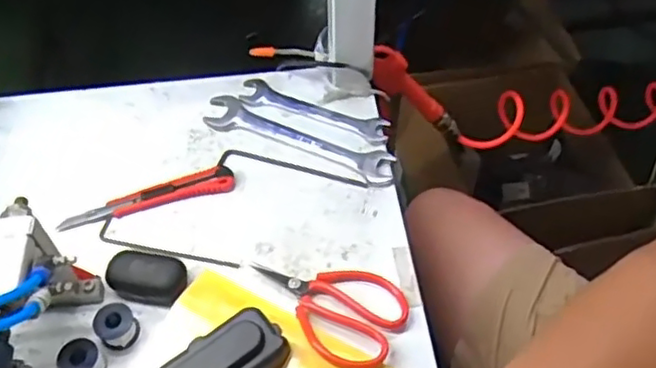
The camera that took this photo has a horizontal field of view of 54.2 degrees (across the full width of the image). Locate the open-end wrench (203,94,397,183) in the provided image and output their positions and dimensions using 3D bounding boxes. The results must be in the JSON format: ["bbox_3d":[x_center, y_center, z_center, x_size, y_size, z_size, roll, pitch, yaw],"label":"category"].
[{"bbox_3d":[-0.031,-0.044,0.622,0.195,0.006,0.040,21,56,16],"label":"open-end wrench"}]

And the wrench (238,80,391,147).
[{"bbox_3d":[-0.015,-0.073,0.642,0.158,0.010,0.030,20,55,15],"label":"wrench"}]

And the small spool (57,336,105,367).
[{"bbox_3d":[-0.187,0.132,0.481,0.036,0.022,0.029,21,56,16],"label":"small spool"}]

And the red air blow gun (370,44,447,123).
[{"bbox_3d":[0.087,-0.114,0.749,0.057,0.137,0.020,-23,45,32],"label":"red air blow gun"}]

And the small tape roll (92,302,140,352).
[{"bbox_3d":[-0.163,0.110,0.495,0.029,0.024,0.028,-33,59,-22],"label":"small tape roll"}]

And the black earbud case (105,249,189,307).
[{"bbox_3d":[-0.148,0.076,0.521,0.063,0.027,0.032,9,53,7],"label":"black earbud case"}]

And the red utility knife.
[{"bbox_3d":[-0.161,0.011,0.580,0.152,0.010,0.027,-13,54,-9],"label":"red utility knife"}]

